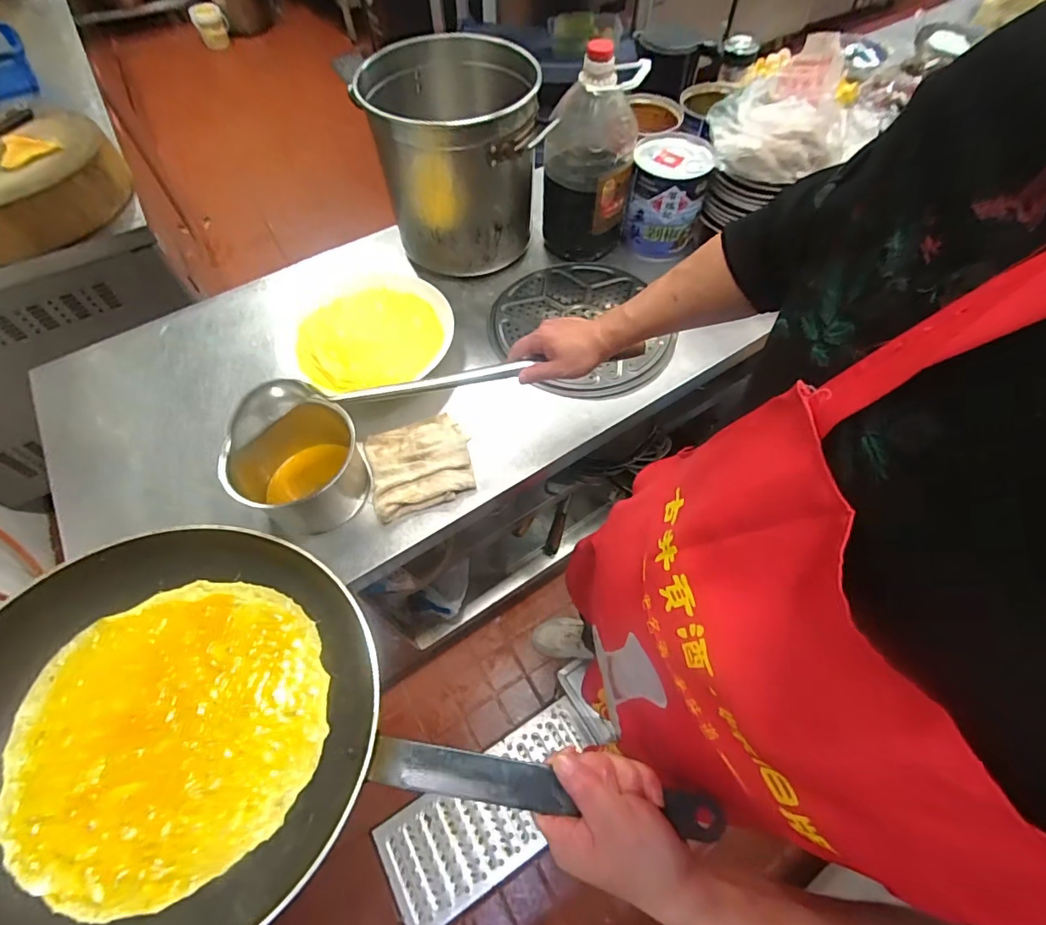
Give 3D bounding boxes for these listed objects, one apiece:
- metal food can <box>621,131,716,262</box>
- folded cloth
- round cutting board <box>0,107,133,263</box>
[{"bbox_3d":[0.284,-0.525,0.981,0.142,0.163,0.170,16,62,12],"label":"metal food can"},{"bbox_3d":[-0.160,0.000,0.762,0.155,0.026,0.150,-20,61,-9],"label":"folded cloth"},{"bbox_3d":[-1.156,-0.628,1.105,0.426,0.113,0.444,37,66,21],"label":"round cutting board"}]

